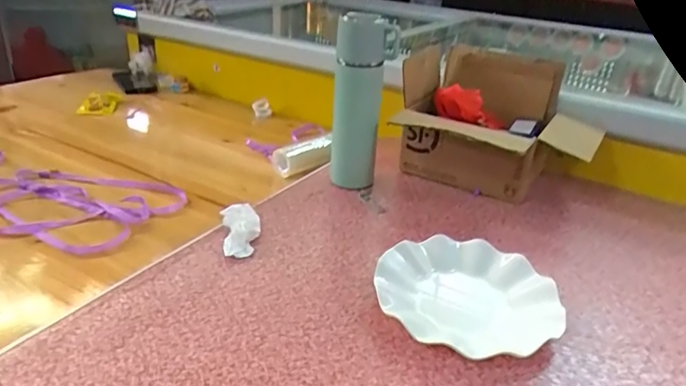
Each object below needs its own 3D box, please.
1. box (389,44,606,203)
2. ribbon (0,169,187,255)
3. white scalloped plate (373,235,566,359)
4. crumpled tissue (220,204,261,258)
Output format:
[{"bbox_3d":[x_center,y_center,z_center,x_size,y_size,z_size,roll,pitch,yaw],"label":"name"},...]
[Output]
[{"bbox_3d":[0.225,-0.094,0.761,0.265,0.180,0.220,18,31,25],"label":"box"},{"bbox_3d":[-0.390,0.015,0.746,0.284,0.025,0.207,12,29,16],"label":"ribbon"},{"bbox_3d":[0.129,0.106,0.542,0.179,0.027,0.179,2,28,-1],"label":"white scalloped plate"},{"bbox_3d":[-0.125,0.044,0.630,0.046,0.025,0.095,-5,29,-14],"label":"crumpled tissue"}]

